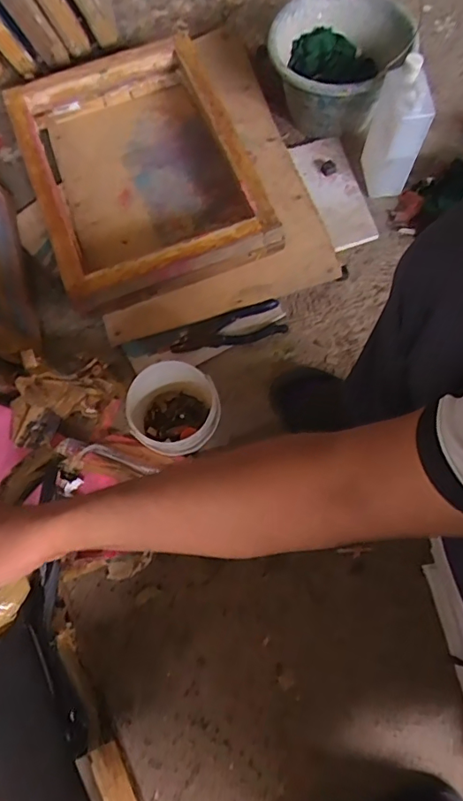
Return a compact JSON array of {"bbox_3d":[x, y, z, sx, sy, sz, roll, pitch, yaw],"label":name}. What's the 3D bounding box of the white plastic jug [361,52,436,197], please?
[{"bbox_3d":[0.265,-0.433,0.831,0.095,0.205,0.061,22,73,8],"label":"white plastic jug"}]

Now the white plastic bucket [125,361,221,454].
[{"bbox_3d":[-0.083,0.020,0.776,0.125,0.113,0.123,0,72,1],"label":"white plastic bucket"}]

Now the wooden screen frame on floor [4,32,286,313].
[{"bbox_3d":[-0.164,-0.411,0.918,0.375,0.085,0.451,-19,77,-2],"label":"wooden screen frame on floor"}]

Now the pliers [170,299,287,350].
[{"bbox_3d":[-0.006,-0.116,0.871,0.191,0.023,0.057,-18,72,-5],"label":"pliers"}]

